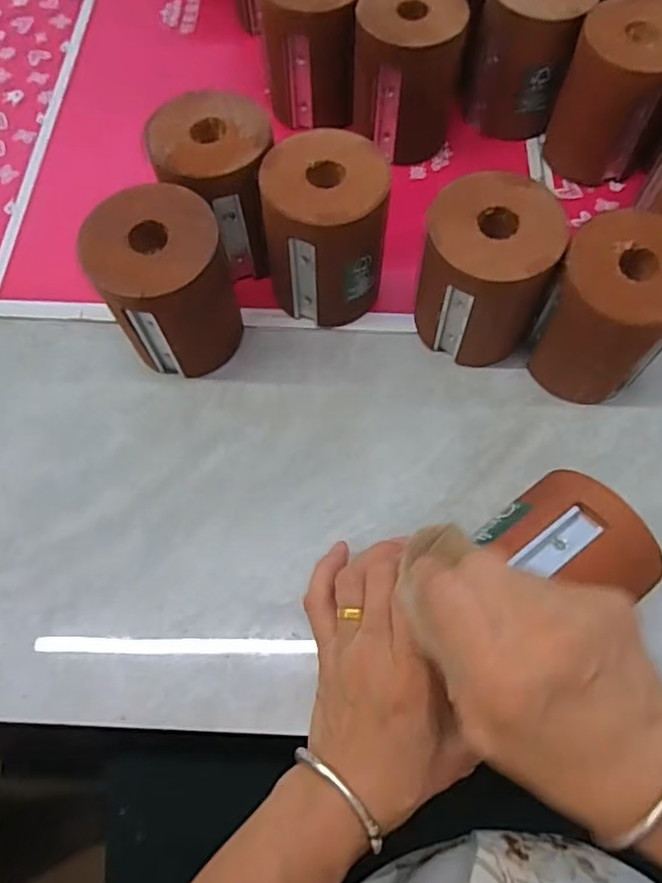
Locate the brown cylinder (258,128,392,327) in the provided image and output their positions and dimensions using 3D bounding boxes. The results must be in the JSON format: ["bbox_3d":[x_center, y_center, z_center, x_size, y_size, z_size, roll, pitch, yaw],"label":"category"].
[{"bbox_3d":[-0.002,-0.134,0.412,0.079,0.106,0.076,-6,65,-3],"label":"brown cylinder"}]

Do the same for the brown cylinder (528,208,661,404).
[{"bbox_3d":[0.168,-0.075,0.382,0.077,0.105,0.080,-42,71,-18],"label":"brown cylinder"}]

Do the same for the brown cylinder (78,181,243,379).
[{"bbox_3d":[-0.104,-0.095,0.393,0.073,0.105,0.071,0,64,0],"label":"brown cylinder"}]

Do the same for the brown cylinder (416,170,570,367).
[{"bbox_3d":[0.095,-0.103,0.395,0.079,0.105,0.077,5,65,3],"label":"brown cylinder"}]

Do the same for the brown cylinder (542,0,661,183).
[{"bbox_3d":[0.215,-0.261,0.469,0.078,0.103,0.076,27,67,13],"label":"brown cylinder"}]

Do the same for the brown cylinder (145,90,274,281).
[{"bbox_3d":[-0.074,-0.167,0.425,0.078,0.104,0.090,-6,65,-3],"label":"brown cylinder"}]

